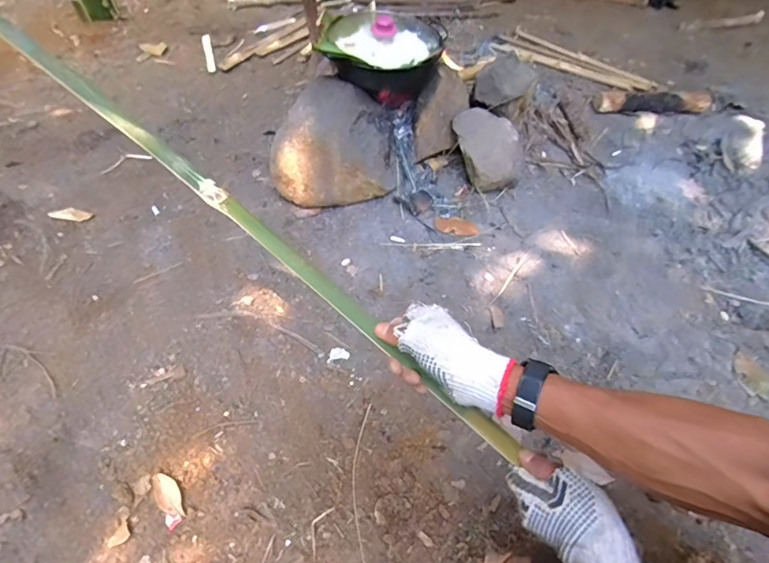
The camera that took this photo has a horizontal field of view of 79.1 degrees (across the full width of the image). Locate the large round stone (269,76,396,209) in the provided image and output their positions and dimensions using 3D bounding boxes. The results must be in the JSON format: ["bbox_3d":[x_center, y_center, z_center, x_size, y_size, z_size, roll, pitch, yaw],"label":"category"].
[{"bbox_3d":[-0.115,-0.303,1.078,0.274,0.228,0.204,0,51,-1],"label":"large round stone"}]

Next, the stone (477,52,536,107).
[{"bbox_3d":[0.291,-0.496,1.141,0.123,0.071,0.103,-33,58,-22],"label":"stone"}]

